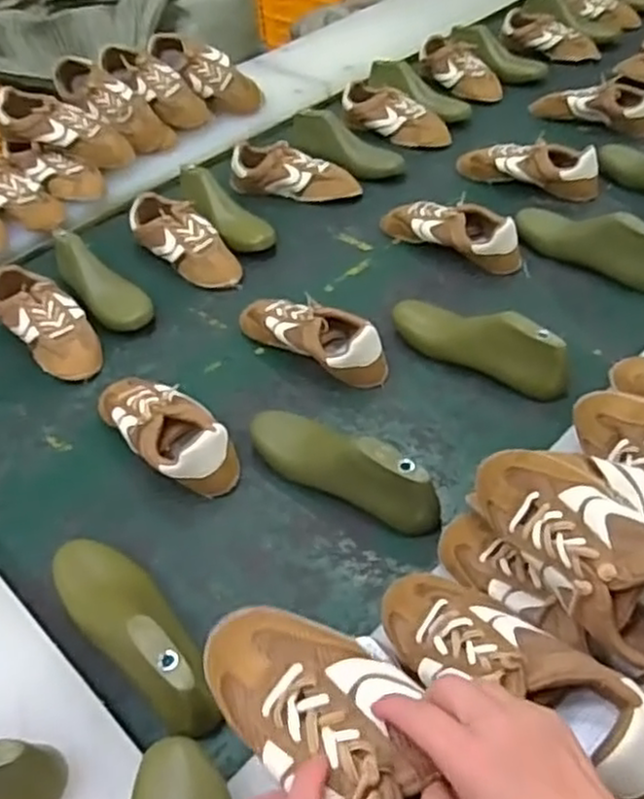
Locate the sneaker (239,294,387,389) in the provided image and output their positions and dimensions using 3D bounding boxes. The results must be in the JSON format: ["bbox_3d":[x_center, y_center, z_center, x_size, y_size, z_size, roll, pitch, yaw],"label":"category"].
[{"bbox_3d":[-0.020,-0.084,0.925,0.223,0.072,0.072,26,55,27],"label":"sneaker"}]

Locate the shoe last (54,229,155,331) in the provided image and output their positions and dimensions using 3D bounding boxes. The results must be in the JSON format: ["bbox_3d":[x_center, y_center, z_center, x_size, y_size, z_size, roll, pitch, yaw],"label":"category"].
[{"bbox_3d":[-0.322,-0.178,1.042,0.080,0.076,0.223,-29,51,-19],"label":"shoe last"}]

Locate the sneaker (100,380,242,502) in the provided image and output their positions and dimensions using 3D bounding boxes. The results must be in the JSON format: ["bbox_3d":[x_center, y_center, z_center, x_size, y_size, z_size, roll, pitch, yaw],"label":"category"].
[{"bbox_3d":[-0.187,0.029,0.834,0.089,0.073,0.224,-33,52,-23],"label":"sneaker"}]

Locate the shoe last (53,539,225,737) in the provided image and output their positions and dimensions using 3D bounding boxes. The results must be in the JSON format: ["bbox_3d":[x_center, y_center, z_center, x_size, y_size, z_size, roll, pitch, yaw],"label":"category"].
[{"bbox_3d":[-0.181,0.197,0.660,0.071,0.094,0.241,-38,54,-26],"label":"shoe last"}]

